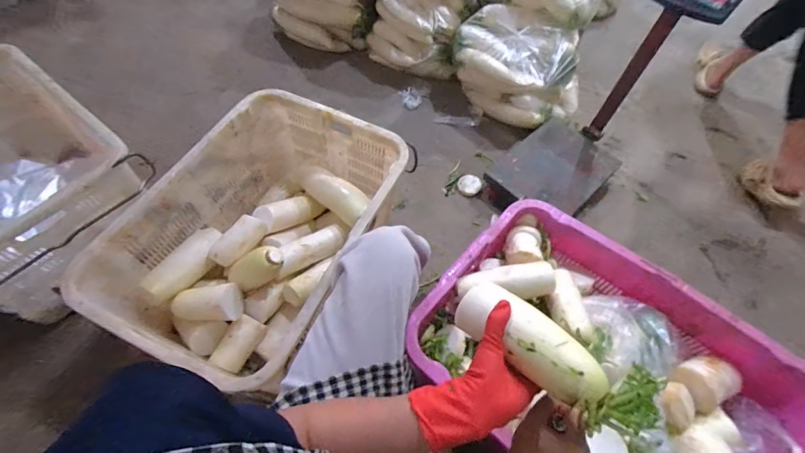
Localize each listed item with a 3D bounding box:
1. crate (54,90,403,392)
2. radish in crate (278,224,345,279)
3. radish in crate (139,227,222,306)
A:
[{"bbox_3d":[-0.332,0.018,0.964,0.465,0.296,0.665,25,62,13],"label":"crate"},{"bbox_3d":[-0.241,0.055,1.014,0.061,0.057,0.218,42,51,21],"label":"radish in crate"},{"bbox_3d":[-0.546,0.094,0.944,0.084,0.072,0.222,29,63,15],"label":"radish in crate"}]

